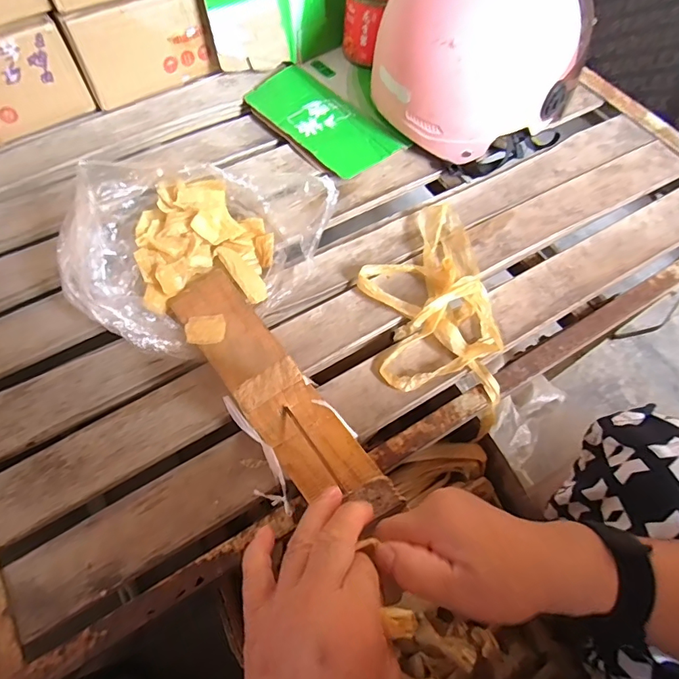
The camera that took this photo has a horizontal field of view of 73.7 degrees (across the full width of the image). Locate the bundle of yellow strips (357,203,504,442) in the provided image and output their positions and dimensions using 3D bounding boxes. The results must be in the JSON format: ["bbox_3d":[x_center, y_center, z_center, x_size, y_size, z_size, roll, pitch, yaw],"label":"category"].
[{"bbox_3d":[0.089,-0.031,0.433,0.121,0.031,0.236,-10,64,-7],"label":"bundle of yellow strips"}]

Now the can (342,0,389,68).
[{"bbox_3d":[0.041,-0.420,0.578,0.065,0.101,0.062,37,68,16],"label":"can"}]

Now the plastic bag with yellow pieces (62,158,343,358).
[{"bbox_3d":[-0.134,-0.102,0.430,0.238,0.096,0.181,-36,69,-18],"label":"plastic bag with yellow pieces"}]

